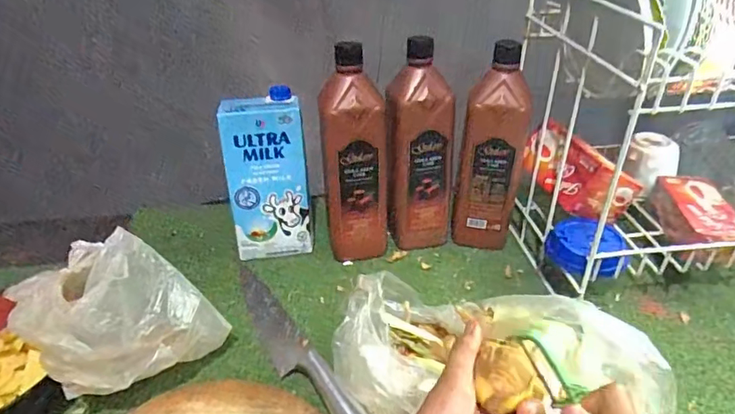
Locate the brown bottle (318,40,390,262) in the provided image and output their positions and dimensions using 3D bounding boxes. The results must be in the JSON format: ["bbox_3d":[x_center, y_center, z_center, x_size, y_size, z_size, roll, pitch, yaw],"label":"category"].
[{"bbox_3d":[-0.012,-0.053,0.586,0.079,0.244,0.069,-1,33,-3],"label":"brown bottle"}]

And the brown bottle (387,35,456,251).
[{"bbox_3d":[0.064,-0.065,0.611,0.077,0.244,0.079,-3,33,-6],"label":"brown bottle"}]

